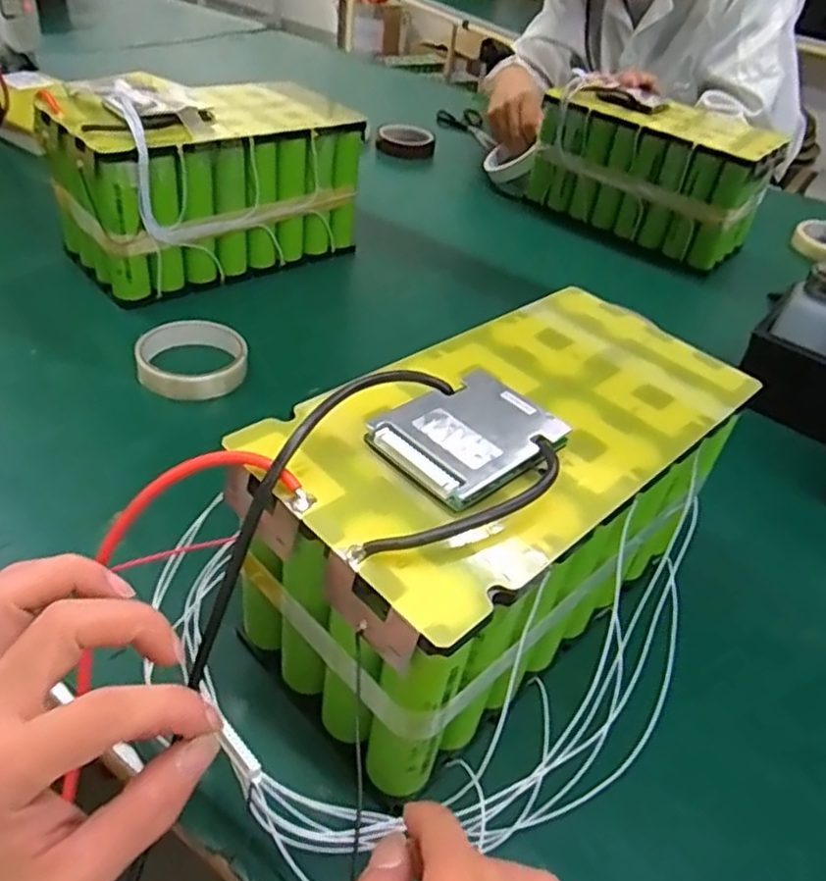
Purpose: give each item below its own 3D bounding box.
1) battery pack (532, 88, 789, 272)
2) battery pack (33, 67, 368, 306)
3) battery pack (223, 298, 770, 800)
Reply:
[{"bbox_3d":[0.298,-0.345,0.879,0.274,0.145,0.112,32,46,24],"label":"battery pack"},{"bbox_3d":[-0.201,-0.266,0.703,0.281,0.159,0.132,-27,52,-33],"label":"battery pack"},{"bbox_3d":[0.051,0.027,0.383,0.140,0.139,0.276,33,50,27],"label":"battery pack"}]

